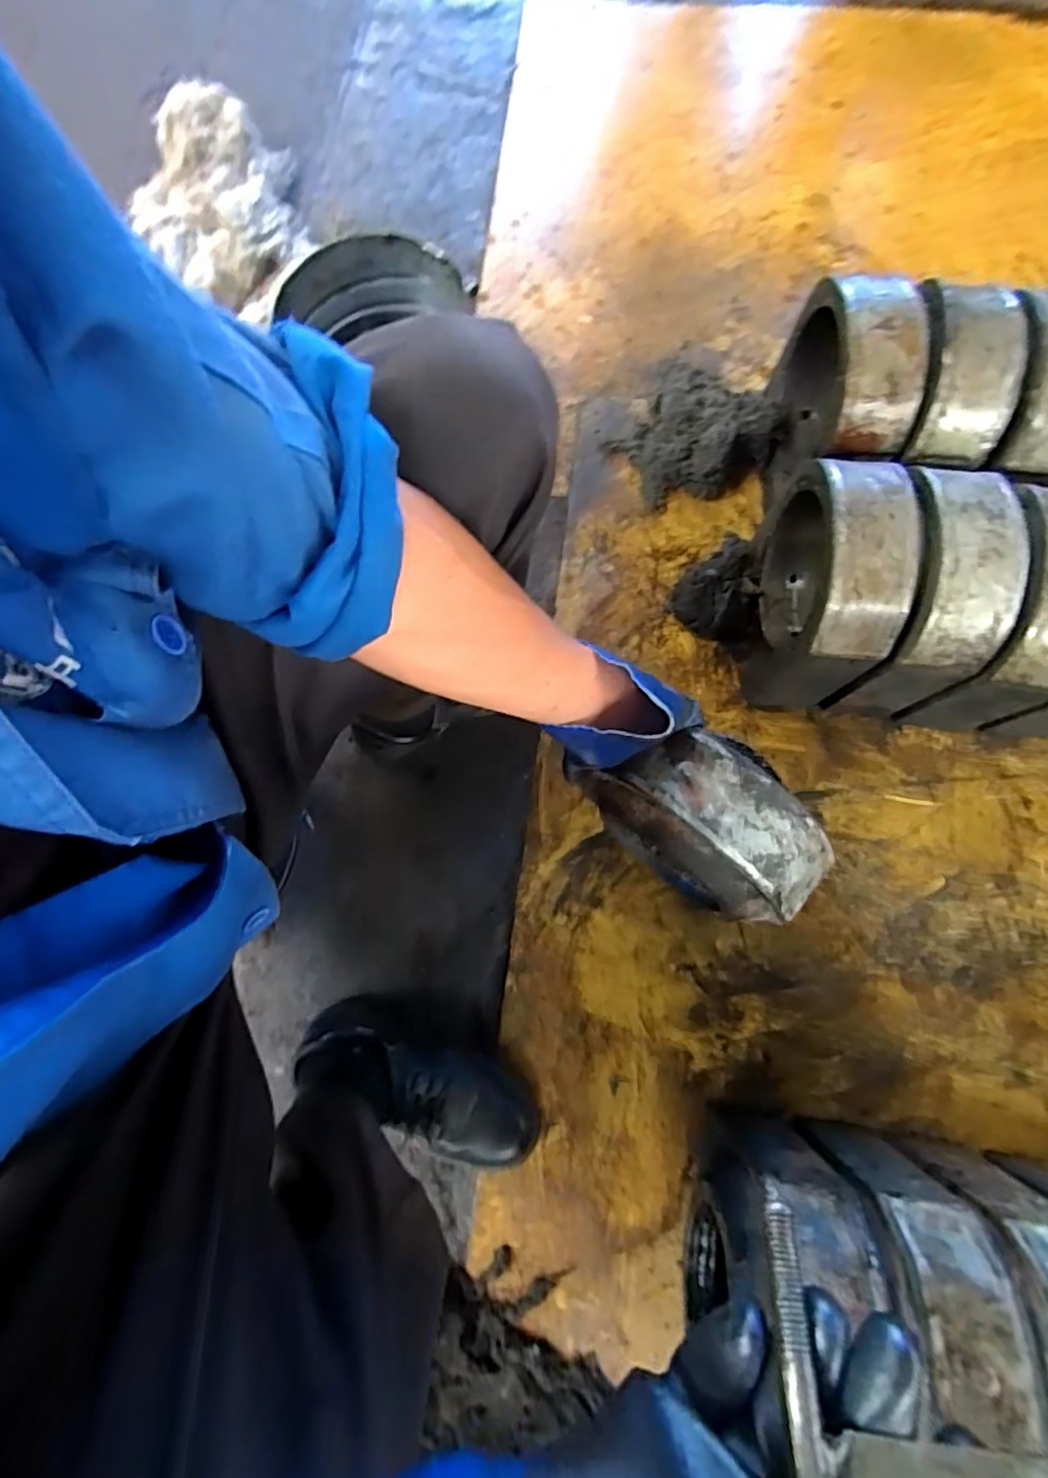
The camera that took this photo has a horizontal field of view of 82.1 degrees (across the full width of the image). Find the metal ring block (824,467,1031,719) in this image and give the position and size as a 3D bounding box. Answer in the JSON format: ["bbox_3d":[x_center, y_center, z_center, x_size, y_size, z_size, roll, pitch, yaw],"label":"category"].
[{"bbox_3d":[0.430,-0.150,0.678,0.095,0.243,0.203,8,76,4],"label":"metal ring block"}]

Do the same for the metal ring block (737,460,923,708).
[{"bbox_3d":[0.334,-0.172,0.685,0.093,0.243,0.219,6,77,2],"label":"metal ring block"}]

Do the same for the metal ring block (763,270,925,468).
[{"bbox_3d":[0.375,-0.413,0.747,0.098,0.244,0.217,3,76,2],"label":"metal ring block"}]

